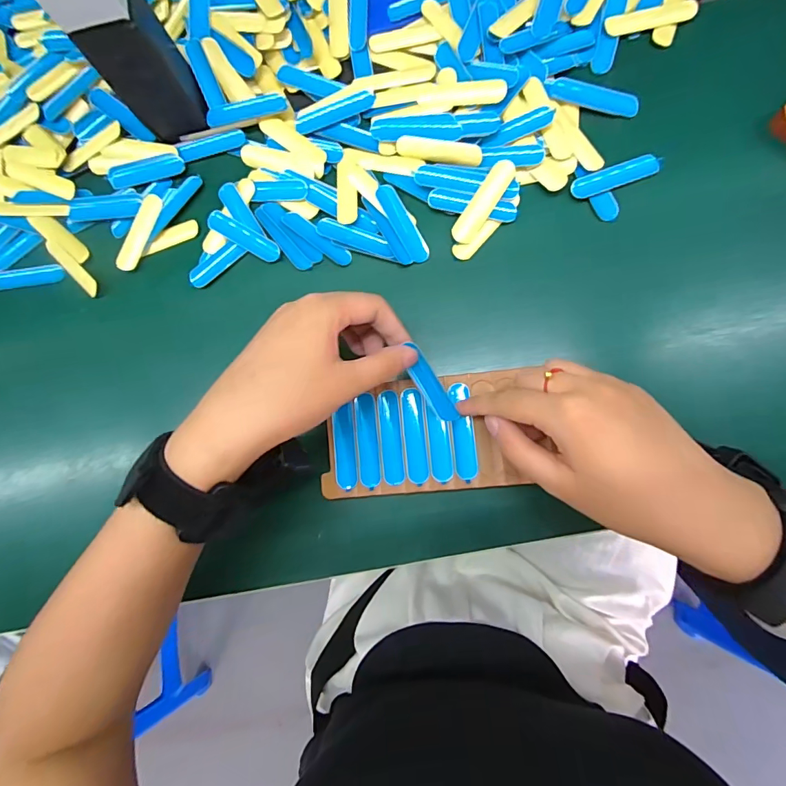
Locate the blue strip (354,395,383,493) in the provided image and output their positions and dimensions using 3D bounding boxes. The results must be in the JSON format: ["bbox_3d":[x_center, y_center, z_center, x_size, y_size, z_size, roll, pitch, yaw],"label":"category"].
[{"bbox_3d":[-0.017,0.033,0.293,0.015,0.005,0.061,-6,83,6],"label":"blue strip"}]

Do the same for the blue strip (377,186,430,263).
[{"bbox_3d":[0.006,-0.123,0.316,0.014,0.004,0.061,-30,81,3],"label":"blue strip"}]

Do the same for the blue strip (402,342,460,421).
[{"bbox_3d":[0.023,-0.005,0.273,0.013,0.007,0.056,-32,107,9],"label":"blue strip"}]

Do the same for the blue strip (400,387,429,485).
[{"bbox_3d":[0.014,0.028,0.289,0.014,0.008,0.061,-7,83,6],"label":"blue strip"}]

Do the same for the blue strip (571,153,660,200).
[{"bbox_3d":[0.154,-0.150,0.305,0.059,0.004,0.016,-19,82,5],"label":"blue strip"}]

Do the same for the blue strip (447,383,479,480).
[{"bbox_3d":[0.046,0.025,0.285,0.014,0.005,0.062,-6,87,6],"label":"blue strip"}]

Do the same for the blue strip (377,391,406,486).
[{"bbox_3d":[-0.001,0.030,0.291,0.015,0.005,0.061,-6,83,6],"label":"blue strip"}]

